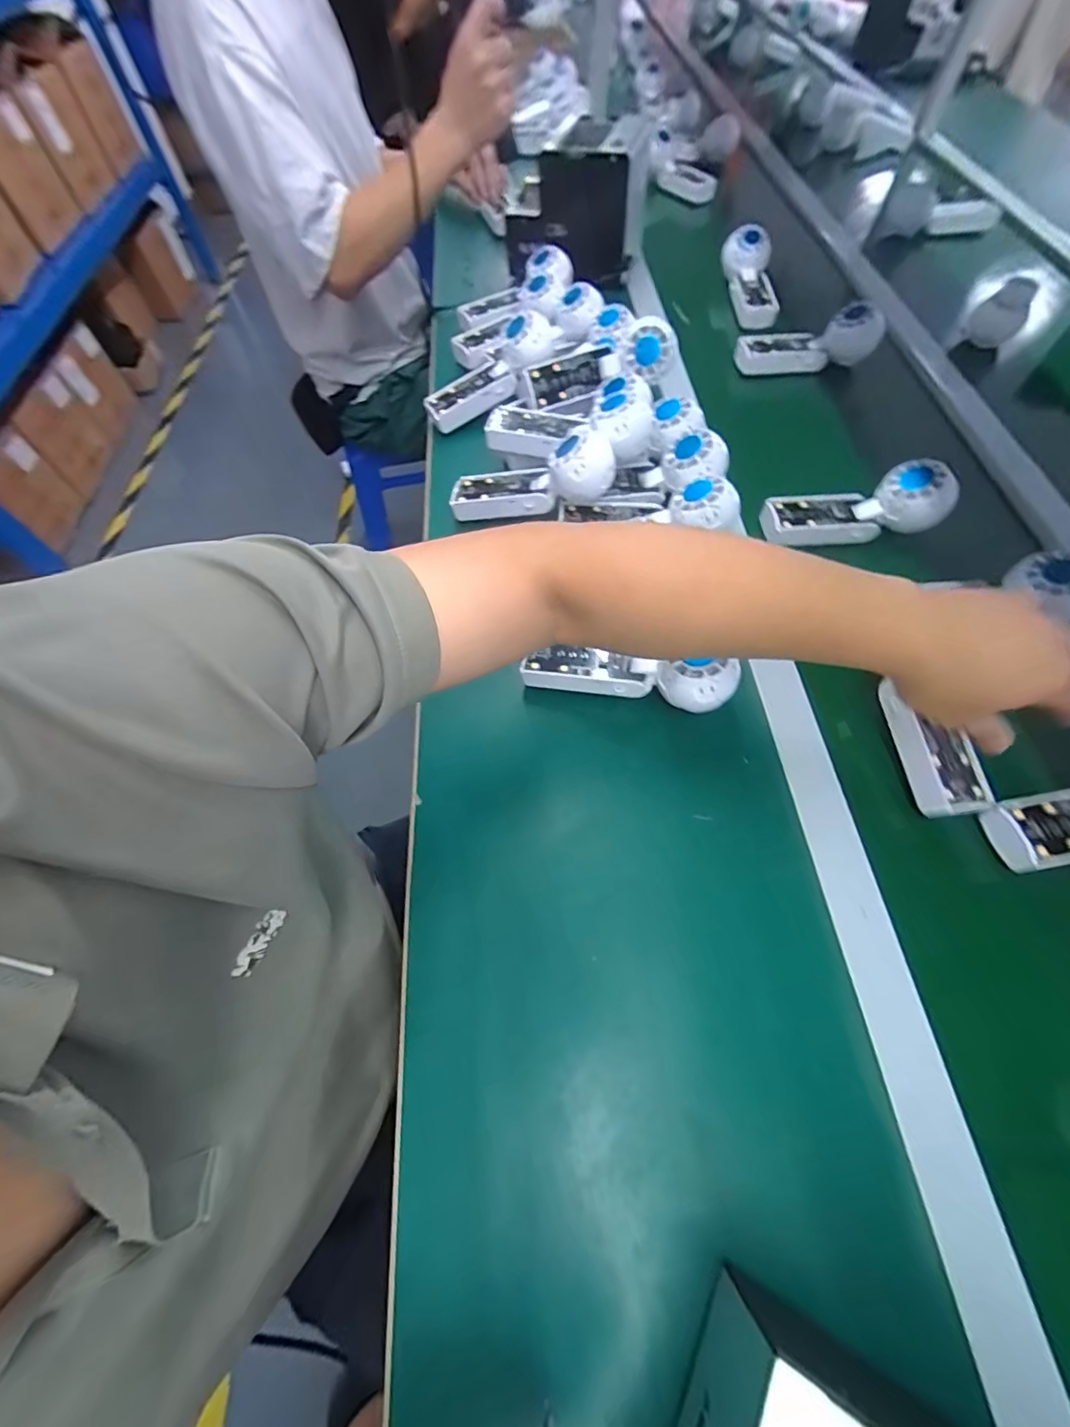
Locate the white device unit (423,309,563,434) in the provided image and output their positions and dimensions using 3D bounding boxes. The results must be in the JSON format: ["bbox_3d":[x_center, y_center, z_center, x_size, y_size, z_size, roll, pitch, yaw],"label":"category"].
[{"bbox_3d":[-0.054,-0.411,0.607,0.175,0.051,0.053,-33,64,13],"label":"white device unit"}]

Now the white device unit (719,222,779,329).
[{"bbox_3d":[0.317,-0.628,0.728,0.062,0.061,0.164,-4,75,0],"label":"white device unit"}]

